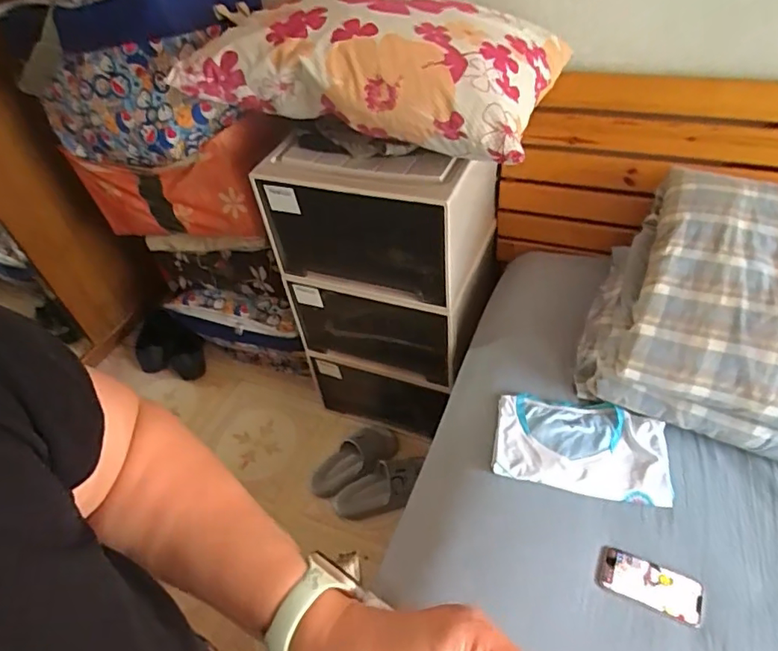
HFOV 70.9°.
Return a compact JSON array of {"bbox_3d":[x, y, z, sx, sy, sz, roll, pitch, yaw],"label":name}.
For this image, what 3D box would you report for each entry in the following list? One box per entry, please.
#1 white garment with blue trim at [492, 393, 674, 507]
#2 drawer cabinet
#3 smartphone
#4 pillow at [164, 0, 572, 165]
[{"bbox_3d":[0.350,0.220,0.997,0.299,0.030,0.177,5,48,14],"label":"white garment with blue trim"},{"bbox_3d":[0.006,-0.114,1.435,0.479,0.805,0.365,8,48,16],"label":"drawer cabinet"},{"bbox_3d":[0.403,0.401,0.843,0.151,0.010,0.074,13,50,20],"label":"smartphone"},{"bbox_3d":[-0.020,-0.522,1.056,0.635,0.183,0.408,11,49,18],"label":"pillow"}]

